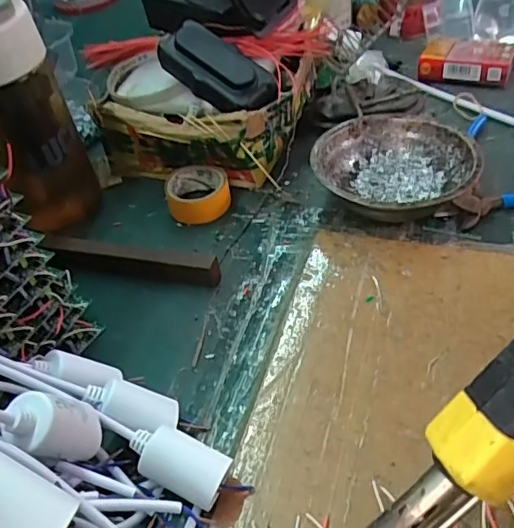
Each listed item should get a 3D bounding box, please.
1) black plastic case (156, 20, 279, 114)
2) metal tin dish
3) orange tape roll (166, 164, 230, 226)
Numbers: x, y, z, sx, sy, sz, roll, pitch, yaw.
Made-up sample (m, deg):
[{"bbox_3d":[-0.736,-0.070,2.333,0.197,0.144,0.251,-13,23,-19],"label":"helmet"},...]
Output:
[{"bbox_3d":[-0.033,-0.167,0.479,0.110,0.038,0.044,35,56,14],"label":"black plastic case"},{"bbox_3d":[0.108,-0.071,0.450,0.123,0.041,0.124,-5,44,5],"label":"metal tin dish"},{"bbox_3d":[-0.049,-0.060,0.482,0.051,0.025,0.050,-5,44,5],"label":"orange tape roll"}]

